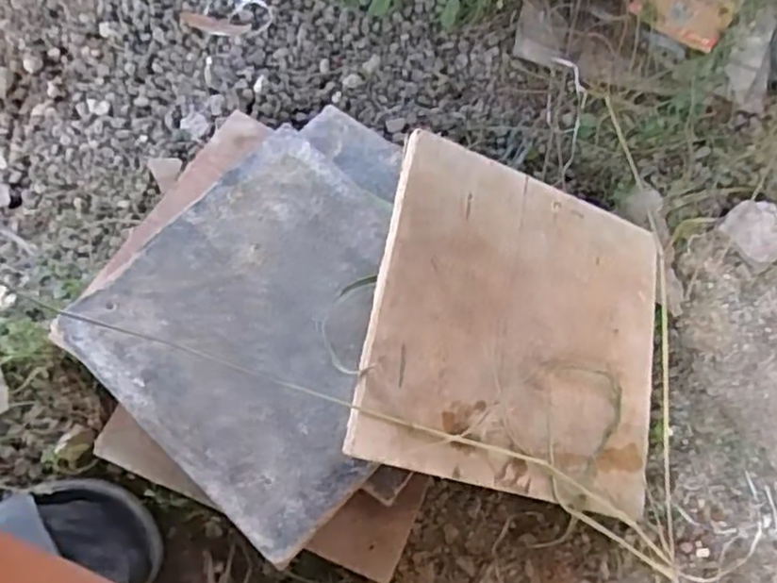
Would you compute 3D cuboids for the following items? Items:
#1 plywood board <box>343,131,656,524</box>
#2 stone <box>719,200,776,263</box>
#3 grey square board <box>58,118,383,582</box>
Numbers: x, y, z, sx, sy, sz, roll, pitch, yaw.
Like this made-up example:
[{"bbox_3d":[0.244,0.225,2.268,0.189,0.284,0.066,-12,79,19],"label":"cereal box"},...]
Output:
[{"bbox_3d":[0.108,0.030,0.522,0.254,0.008,0.238,18,72,-23],"label":"plywood board"},{"bbox_3d":[0.332,-0.057,0.615,0.053,0.020,0.056,0,68,0],"label":"stone"},{"bbox_3d":[-0.082,0.024,0.525,0.237,0.020,0.250,39,73,14],"label":"grey square board"}]

